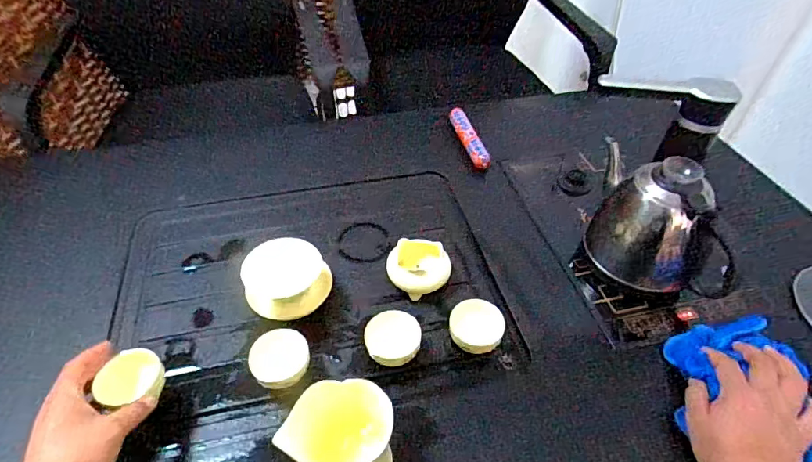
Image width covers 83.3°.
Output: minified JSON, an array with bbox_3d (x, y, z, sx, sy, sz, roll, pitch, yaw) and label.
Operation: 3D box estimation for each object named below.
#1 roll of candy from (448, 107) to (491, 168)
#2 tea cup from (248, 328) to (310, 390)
[{"bbox_3d":[0.109,-0.160,0.795,0.031,0.028,0.151,-10,47,-11],"label":"roll of candy"},{"bbox_3d":[-0.133,0.141,0.488,0.059,0.048,0.054,1,46,-1],"label":"tea cup"}]

